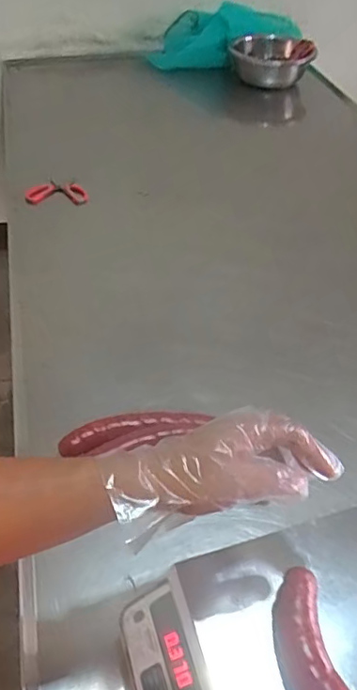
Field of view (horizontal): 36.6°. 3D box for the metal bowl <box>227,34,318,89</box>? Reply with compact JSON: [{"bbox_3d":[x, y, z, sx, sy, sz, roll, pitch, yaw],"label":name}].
[{"bbox_3d":[0.313,-0.917,1.738,0.262,0.100,0.296,-4,44,-5],"label":"metal bowl"}]

